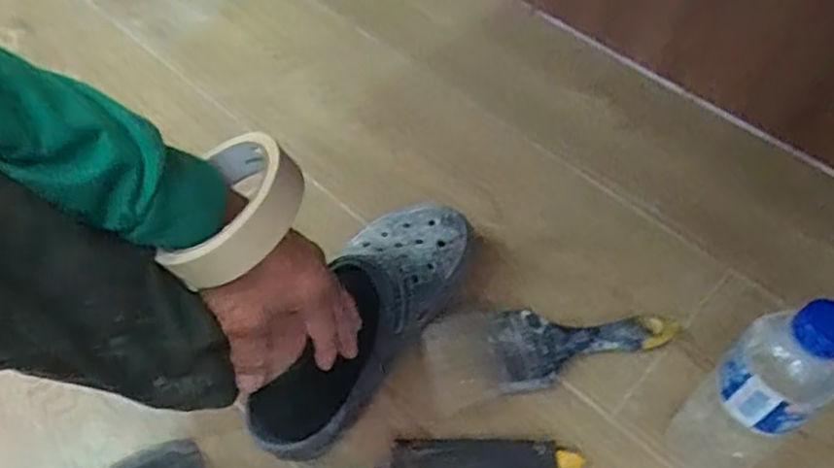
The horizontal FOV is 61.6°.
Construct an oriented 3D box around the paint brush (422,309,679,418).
[{"bbox_3d":[0.112,0.090,0.593,0.214,0.027,0.072,-14,55,-11],"label":"paint brush"}]

